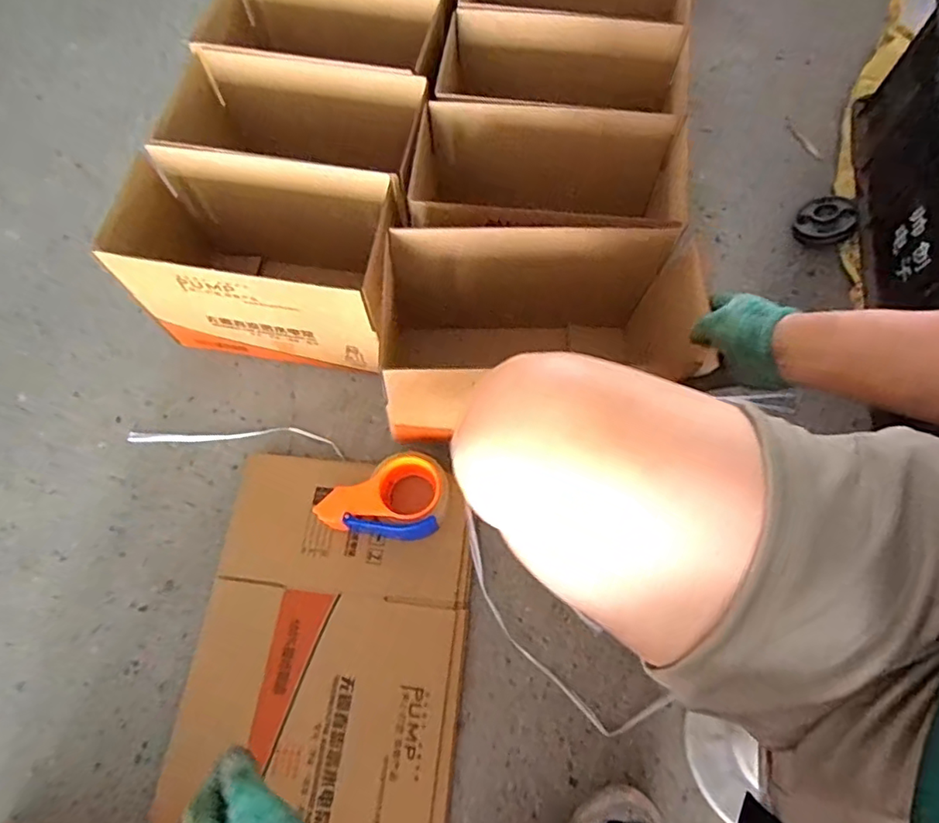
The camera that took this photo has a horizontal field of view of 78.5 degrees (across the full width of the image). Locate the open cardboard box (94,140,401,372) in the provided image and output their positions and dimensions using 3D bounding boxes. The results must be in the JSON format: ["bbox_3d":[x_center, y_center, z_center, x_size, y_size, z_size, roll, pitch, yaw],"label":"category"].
[{"bbox_3d":[-0.272,-0.200,0.798,0.341,0.223,0.192,9,70,5],"label":"open cardboard box"}]

